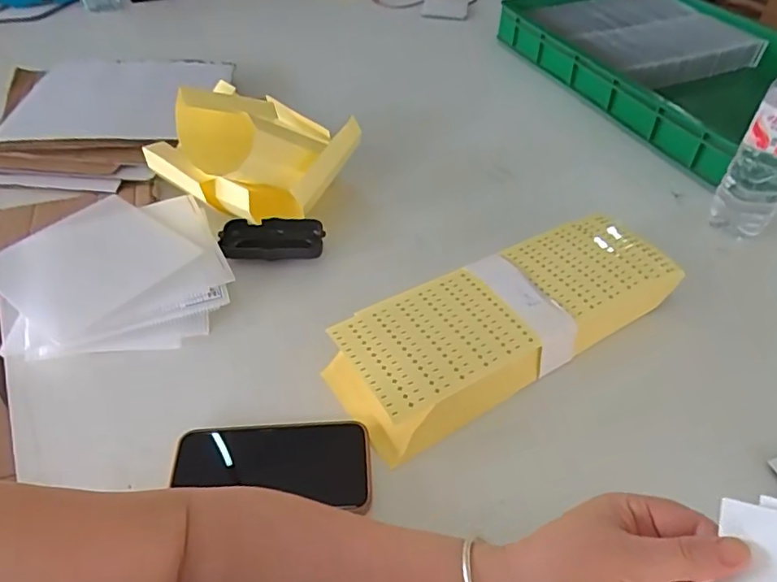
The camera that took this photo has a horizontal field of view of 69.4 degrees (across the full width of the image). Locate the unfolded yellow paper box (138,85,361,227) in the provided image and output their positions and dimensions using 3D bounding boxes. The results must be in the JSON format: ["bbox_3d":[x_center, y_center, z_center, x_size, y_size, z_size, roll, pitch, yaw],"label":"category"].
[{"bbox_3d":[-0.157,-0.152,0.652,0.210,0.126,0.170,-20,49,-19],"label":"unfolded yellow paper box"}]

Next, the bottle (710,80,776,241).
[{"bbox_3d":[0.418,-0.160,0.600,0.061,0.213,0.061,34,54,28],"label":"bottle"}]

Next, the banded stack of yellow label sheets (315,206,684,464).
[{"bbox_3d":[0.114,0.025,0.530,0.343,0.048,0.130,-22,50,-21],"label":"banded stack of yellow label sheets"}]

